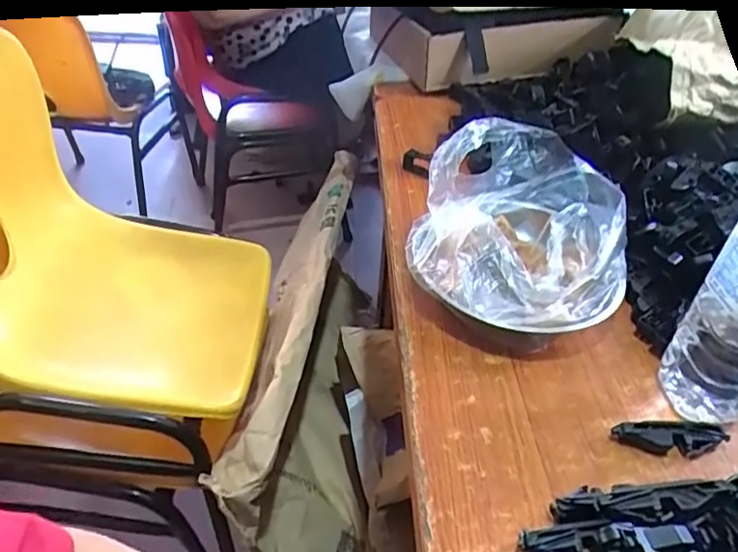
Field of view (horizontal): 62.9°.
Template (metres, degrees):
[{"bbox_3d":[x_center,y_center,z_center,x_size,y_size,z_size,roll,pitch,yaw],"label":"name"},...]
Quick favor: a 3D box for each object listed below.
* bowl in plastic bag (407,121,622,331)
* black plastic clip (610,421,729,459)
[{"bbox_3d":[0.144,-0.045,0.580,0.189,0.078,0.264,12,41,10],"label":"bowl in plastic bag"},{"bbox_3d":[0.220,0.118,0.438,0.079,0.020,0.017,5,40,1],"label":"black plastic clip"}]

